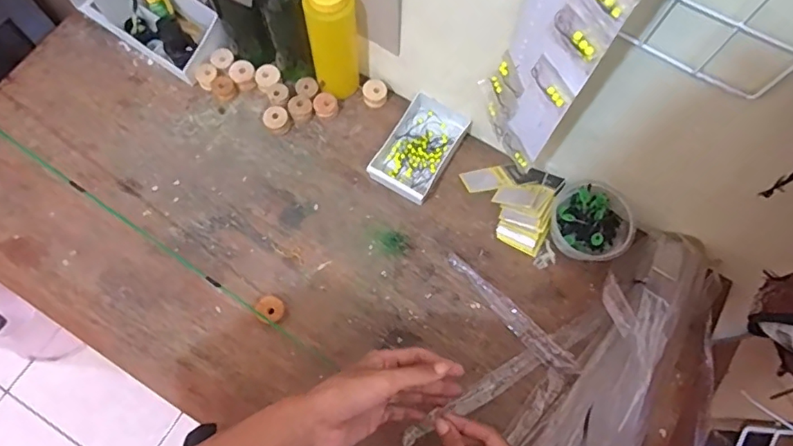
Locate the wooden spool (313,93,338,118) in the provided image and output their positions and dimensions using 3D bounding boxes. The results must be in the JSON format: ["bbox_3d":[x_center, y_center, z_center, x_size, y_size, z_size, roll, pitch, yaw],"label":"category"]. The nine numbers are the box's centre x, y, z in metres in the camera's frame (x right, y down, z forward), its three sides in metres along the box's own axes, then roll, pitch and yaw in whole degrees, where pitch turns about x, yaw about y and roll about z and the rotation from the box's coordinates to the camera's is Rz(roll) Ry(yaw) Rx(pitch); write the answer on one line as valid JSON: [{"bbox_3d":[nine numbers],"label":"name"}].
[{"bbox_3d":[-0.098,-0.163,0.729,0.033,0.024,0.029,-9,72,-5],"label":"wooden spool"}]

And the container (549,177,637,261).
[{"bbox_3d":[0.248,0.000,0.668,0.097,0.054,0.097,1,71,-2],"label":"container"}]

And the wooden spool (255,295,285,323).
[{"bbox_3d":[-0.156,0.108,0.645,0.032,0.020,0.033,1,71,-2],"label":"wooden spool"}]

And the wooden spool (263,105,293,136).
[{"bbox_3d":[-0.164,-0.141,0.720,0.036,0.024,0.035,1,71,-2],"label":"wooden spool"}]

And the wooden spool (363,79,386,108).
[{"bbox_3d":[-0.031,-0.183,0.738,0.032,0.018,0.036,1,71,-2],"label":"wooden spool"}]

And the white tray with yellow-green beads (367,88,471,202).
[{"bbox_3d":[0.034,-0.106,0.716,0.084,0.031,0.155,31,73,8],"label":"white tray with yellow-green beads"}]

